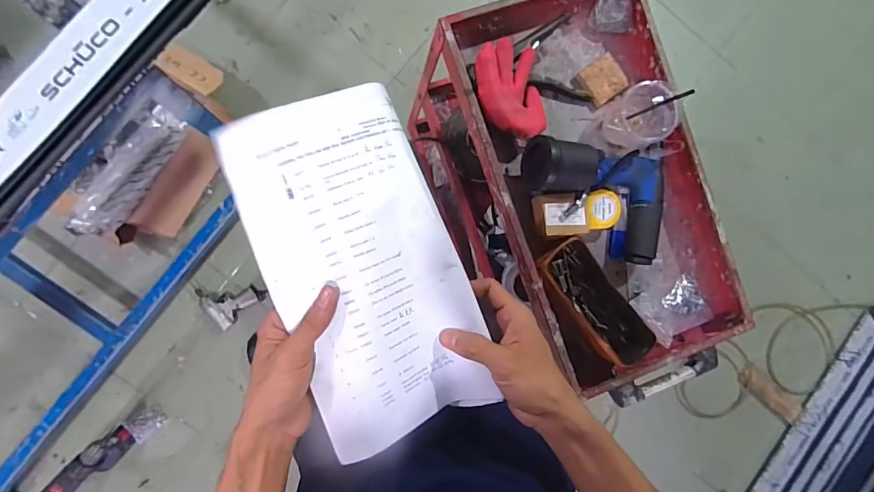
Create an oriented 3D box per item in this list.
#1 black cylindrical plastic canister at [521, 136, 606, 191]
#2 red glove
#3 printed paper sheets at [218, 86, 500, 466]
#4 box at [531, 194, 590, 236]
[{"bbox_3d":[0.204,-0.134,0.725,0.118,0.087,0.087,2,126,-23],"label":"black cylindrical plastic canister"},{"bbox_3d":[0.121,-0.265,0.738,0.114,0.034,0.168,-10,90,-7],"label":"red glove"},{"bbox_3d":[-0.061,0.019,0.381,0.158,0.032,0.296,-22,93,-5],"label":"printed paper sheets"},{"bbox_3d":[0.208,-0.053,0.742,0.077,0.044,0.068,-3,89,-7],"label":"box"}]

